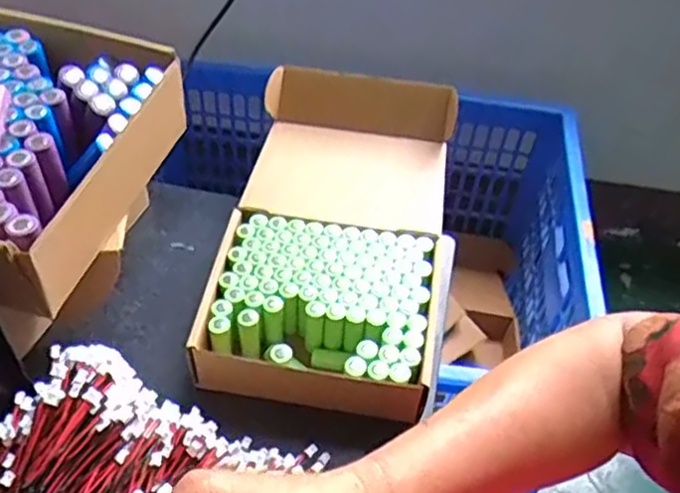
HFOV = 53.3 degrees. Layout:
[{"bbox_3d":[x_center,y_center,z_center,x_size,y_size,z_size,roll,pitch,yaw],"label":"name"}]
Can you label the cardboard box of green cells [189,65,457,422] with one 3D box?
[{"bbox_3d":[0.001,-0.024,0.552,0.168,0.076,0.325,8,48,2],"label":"cardboard box of green cells"}]

